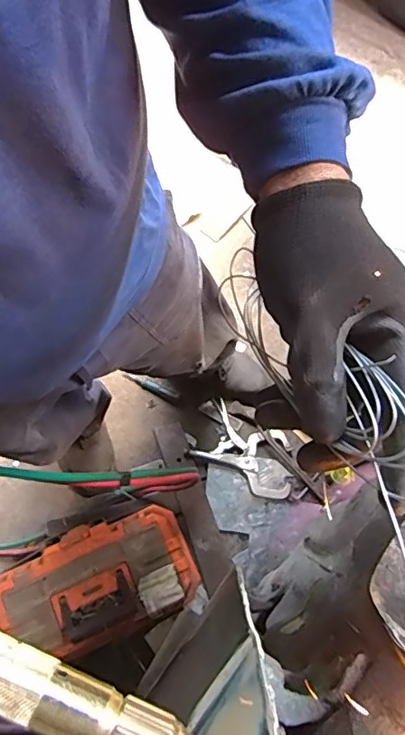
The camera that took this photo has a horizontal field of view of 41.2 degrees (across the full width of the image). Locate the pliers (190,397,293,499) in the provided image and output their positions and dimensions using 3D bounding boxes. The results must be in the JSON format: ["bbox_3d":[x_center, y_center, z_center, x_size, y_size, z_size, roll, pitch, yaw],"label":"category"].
[{"bbox_3d":[0.115,0.205,1.304,0.247,0.032,0.151,29,74,7],"label":"pliers"}]

